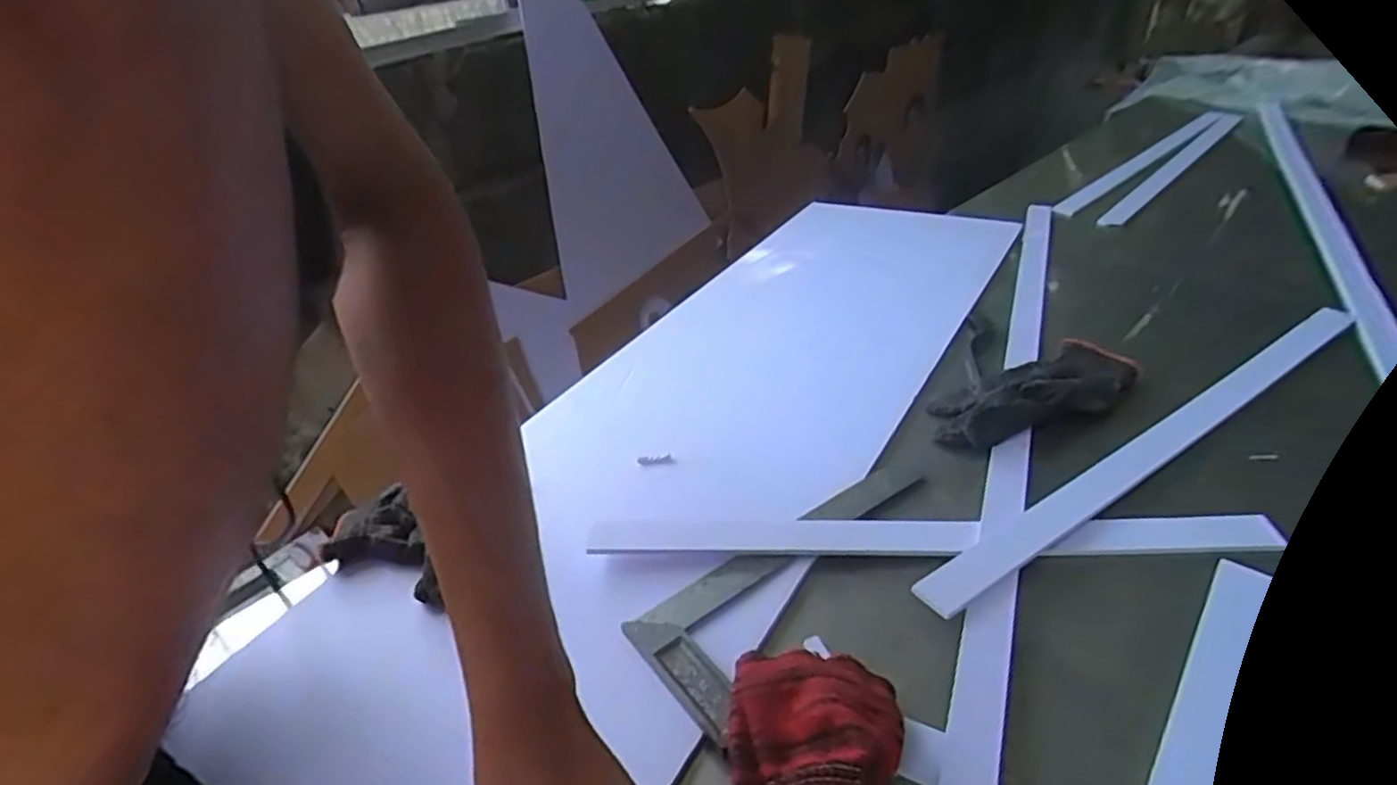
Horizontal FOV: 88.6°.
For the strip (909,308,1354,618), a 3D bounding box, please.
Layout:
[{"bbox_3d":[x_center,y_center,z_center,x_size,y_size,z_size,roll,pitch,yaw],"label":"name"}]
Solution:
[{"bbox_3d":[0.350,0.029,0.528,0.514,0.014,0.027,-25,37,-24],"label":"strip"}]

